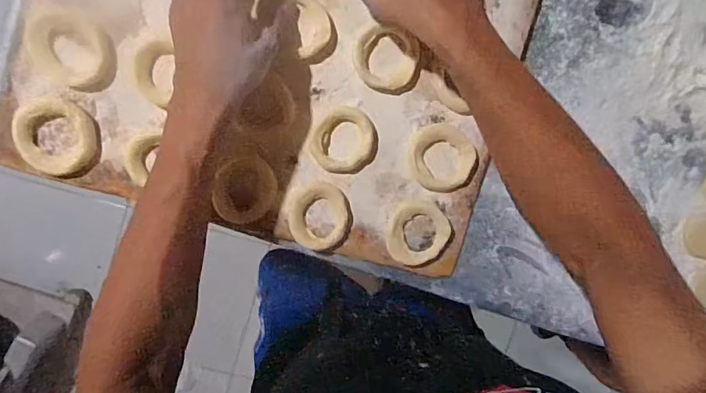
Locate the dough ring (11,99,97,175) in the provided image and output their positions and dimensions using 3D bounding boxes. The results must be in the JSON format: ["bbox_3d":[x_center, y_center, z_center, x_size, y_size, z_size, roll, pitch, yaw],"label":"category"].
[{"bbox_3d":[-0.250,-0.052,0.401,0.058,0.011,0.068,-31,101,-2],"label":"dough ring"}]

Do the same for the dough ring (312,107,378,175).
[{"bbox_3d":[-0.007,-0.051,0.434,0.060,0.014,0.058,-1,99,-7],"label":"dough ring"}]

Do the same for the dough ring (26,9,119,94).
[{"bbox_3d":[-0.232,-0.121,0.390,0.069,0.009,0.057,19,95,-10],"label":"dough ring"}]

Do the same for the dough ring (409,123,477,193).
[{"bbox_3d":[0.083,-0.038,0.445,0.061,0.013,0.064,-1,99,-7],"label":"dough ring"}]

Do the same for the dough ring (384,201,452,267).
[{"bbox_3d":[0.062,0.036,0.449,0.059,0.009,0.060,-1,99,-7],"label":"dough ring"}]

